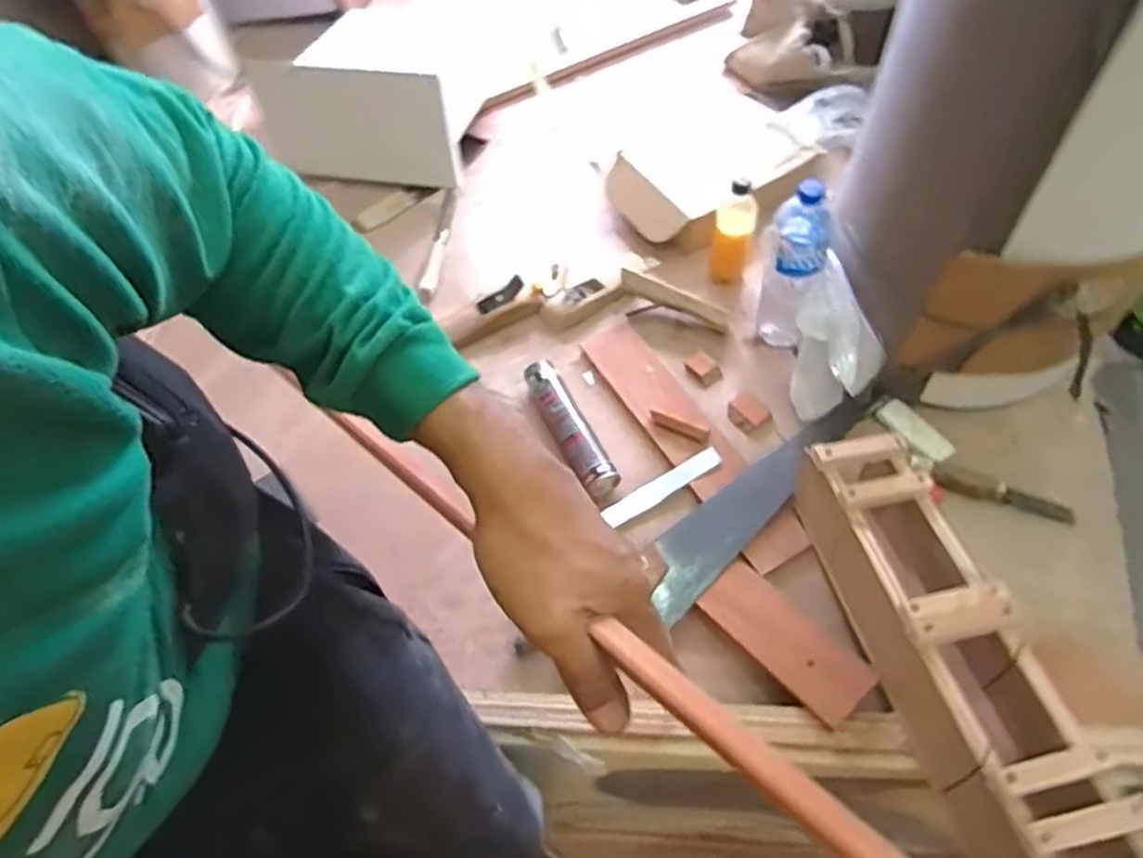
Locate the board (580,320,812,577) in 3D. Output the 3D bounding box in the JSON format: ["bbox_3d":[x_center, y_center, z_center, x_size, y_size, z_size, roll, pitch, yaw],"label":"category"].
[{"bbox_3d":[0.161,0.003,1.004,0.093,0.010,0.436,-28,61,-12],"label":"board"}]

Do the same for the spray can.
[{"bbox_3d":[-0.005,-0.007,1.006,0.051,0.046,0.221,-24,60,-10],"label":"spray can"}]

